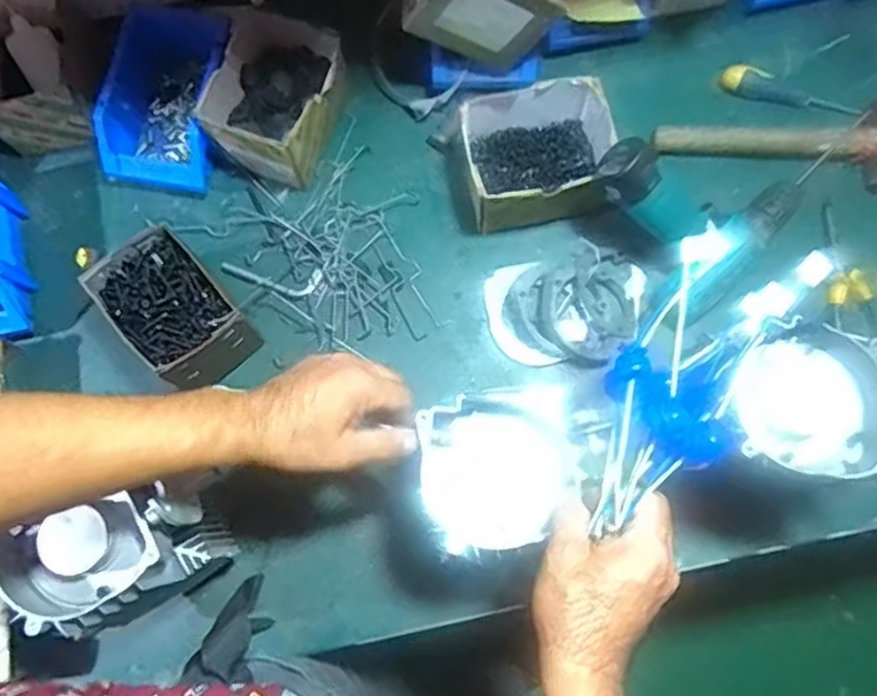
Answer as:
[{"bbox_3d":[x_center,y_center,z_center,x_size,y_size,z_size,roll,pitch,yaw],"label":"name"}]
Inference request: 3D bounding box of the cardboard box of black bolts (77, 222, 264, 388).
[{"bbox_3d":[-0.260,-0.031,0.708,0.106,0.095,0.159,-42,78,-8],"label":"cardboard box of black bolts"}]

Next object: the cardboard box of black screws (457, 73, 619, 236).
[{"bbox_3d":[0.101,-0.201,0.735,0.155,0.093,0.133,-6,76,0],"label":"cardboard box of black screws"}]

